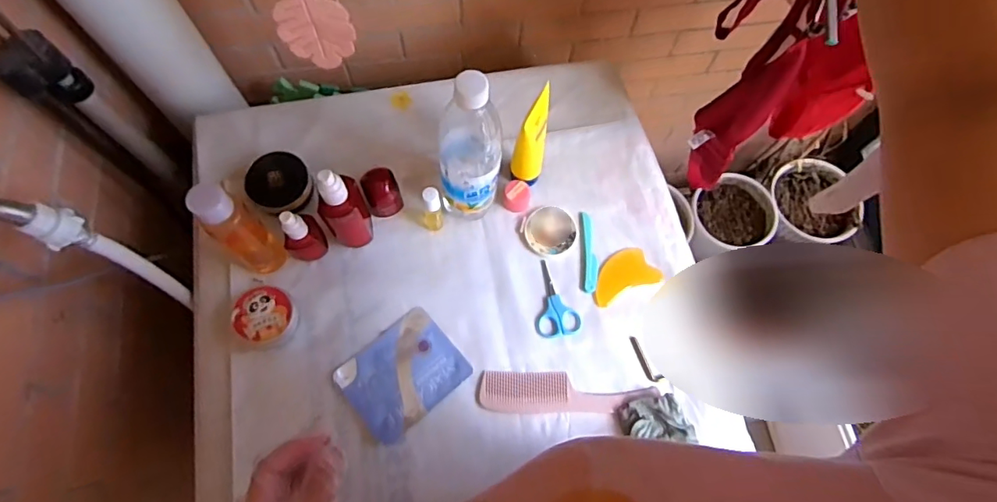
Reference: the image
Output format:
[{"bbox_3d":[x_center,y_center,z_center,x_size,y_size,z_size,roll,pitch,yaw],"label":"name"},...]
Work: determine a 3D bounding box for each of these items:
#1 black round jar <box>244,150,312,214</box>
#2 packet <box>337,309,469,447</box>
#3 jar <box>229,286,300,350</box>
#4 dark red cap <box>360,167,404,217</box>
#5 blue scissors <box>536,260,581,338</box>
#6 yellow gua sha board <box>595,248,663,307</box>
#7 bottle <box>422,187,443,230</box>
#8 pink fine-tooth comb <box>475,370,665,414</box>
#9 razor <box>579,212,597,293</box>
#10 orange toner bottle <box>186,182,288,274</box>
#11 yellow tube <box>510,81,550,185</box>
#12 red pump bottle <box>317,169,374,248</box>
[{"bbox_3d":[-0.265,-0.081,0.642,0.069,0.033,0.079,-16,71,-8],"label":"black round jar"},{"bbox_3d":[-0.107,0.138,0.592,0.124,0.011,0.102,-40,76,-15],"label":"packet"},{"bbox_3d":[-0.263,0.075,0.595,0.062,0.043,0.062,1,70,-2],"label":"jar"},{"bbox_3d":[-0.143,-0.071,0.645,0.041,0.050,0.041,1,70,-2],"label":"dark red cap"},{"bbox_3d":[0.065,0.056,0.629,0.051,0.004,0.093,-10,71,-6],"label":"blue scissors"},{"bbox_3d":[0.153,0.028,0.642,0.086,0.010,0.051,-23,73,-10],"label":"yellow gua sha board"},{"bbox_3d":[-0.078,-0.047,0.622,0.021,0.089,0.020,-11,71,-6],"label":"bottle"},{"bbox_3d":[0.079,0.159,0.591,0.194,0.010,0.044,1,70,-2],"label":"pink fine-tooth comb"},{"bbox_3d":[0.113,0.000,0.651,0.018,0.004,0.105,2,70,-2],"label":"razor"},{"bbox_3d":[-0.274,-0.019,0.557,0.041,0.162,0.044,1,70,-2],"label":"orange toner bottle"},{"bbox_3d":[0.039,-0.127,0.620,0.037,0.147,0.055,8,70,0],"label":"yellow tube"},{"bbox_3d":[-0.169,-0.043,0.579,0.048,0.156,0.036,-26,73,-11],"label":"red pump bottle"}]

